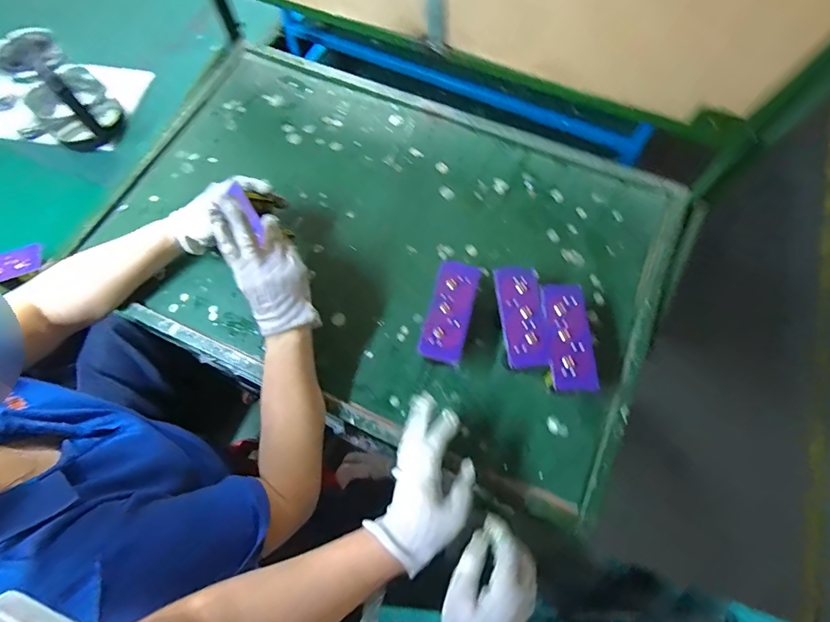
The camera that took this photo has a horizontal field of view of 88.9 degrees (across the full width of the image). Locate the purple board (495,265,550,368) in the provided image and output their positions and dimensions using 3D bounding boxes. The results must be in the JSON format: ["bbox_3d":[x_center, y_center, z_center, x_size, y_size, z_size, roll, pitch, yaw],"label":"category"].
[{"bbox_3d":[0.140,0.005,0.552,0.055,0.008,0.135,-4,68,-1],"label":"purple board"}]

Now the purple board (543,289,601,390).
[{"bbox_3d":[0.197,0.031,0.541,0.053,0.012,0.137,0,68,0],"label":"purple board"}]

